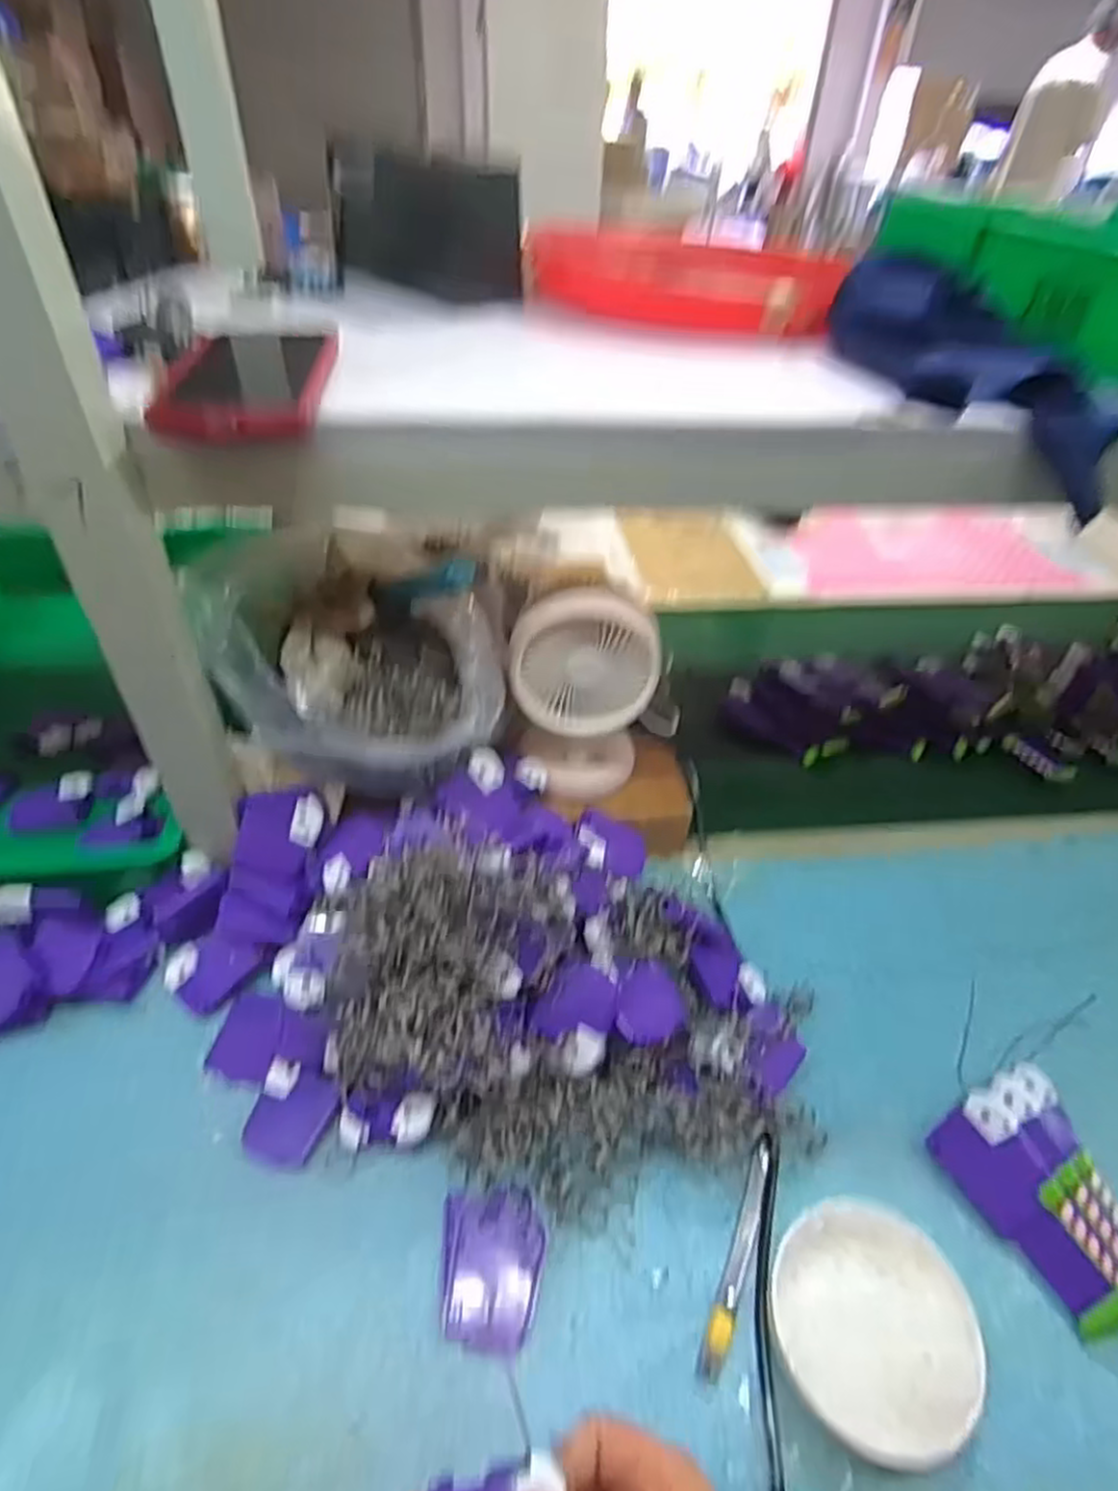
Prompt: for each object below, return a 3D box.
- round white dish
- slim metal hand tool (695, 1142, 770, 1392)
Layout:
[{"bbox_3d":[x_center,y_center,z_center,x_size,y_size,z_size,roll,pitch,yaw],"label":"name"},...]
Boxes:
[{"bbox_3d":[0.169,0.309,0.398,0.102,0.033,0.115,30,51,23],"label":"round white dish"},{"bbox_3d":[0.105,0.291,0.425,0.013,0.009,0.125,21,48,16],"label":"slim metal hand tool"}]

